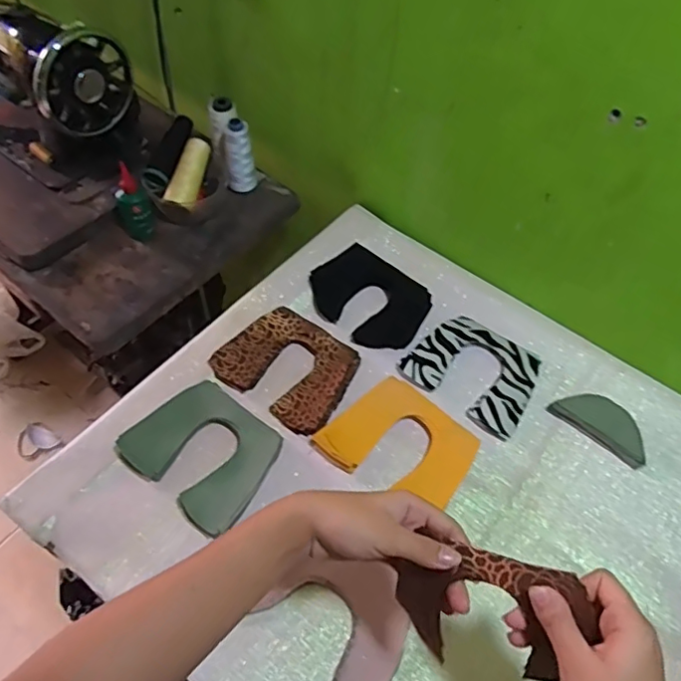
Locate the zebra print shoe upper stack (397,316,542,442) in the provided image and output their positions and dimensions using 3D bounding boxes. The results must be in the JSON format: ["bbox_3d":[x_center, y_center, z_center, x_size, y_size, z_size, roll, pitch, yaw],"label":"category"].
[{"bbox_3d":[0.166,0.035,0.711,0.151,0.007,0.127,31,61,18],"label":"zebra print shoe upper stack"}]

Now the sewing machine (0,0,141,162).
[{"bbox_3d":[-0.443,-0.417,0.846,0.137,0.180,0.335,-37,65,-25],"label":"sewing machine"}]

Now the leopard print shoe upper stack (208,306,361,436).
[{"bbox_3d":[-0.065,0.029,0.701,0.153,0.023,0.131,26,60,15],"label":"leopard print shoe upper stack"}]

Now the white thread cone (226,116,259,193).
[{"bbox_3d":[-0.151,-0.272,0.858,0.043,0.107,0.040,-8,57,-6],"label":"white thread cone"}]

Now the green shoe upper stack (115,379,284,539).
[{"bbox_3d":[-0.147,0.119,0.628,0.145,0.029,0.125,32,61,18],"label":"green shoe upper stack"}]

